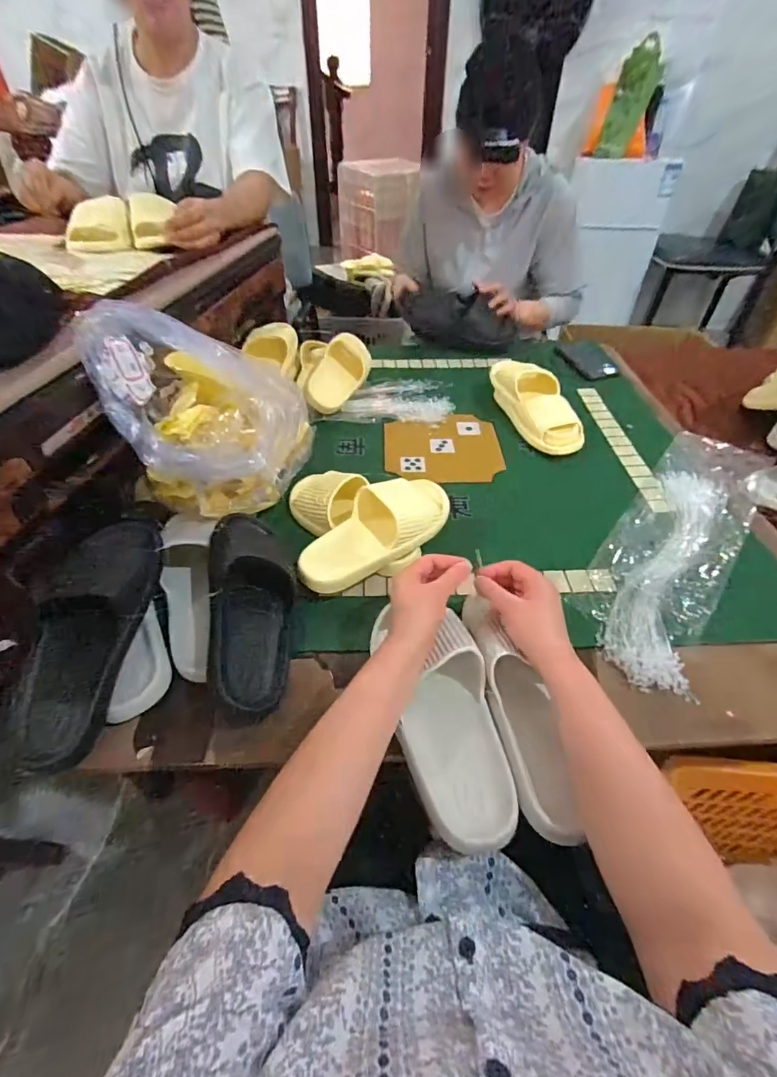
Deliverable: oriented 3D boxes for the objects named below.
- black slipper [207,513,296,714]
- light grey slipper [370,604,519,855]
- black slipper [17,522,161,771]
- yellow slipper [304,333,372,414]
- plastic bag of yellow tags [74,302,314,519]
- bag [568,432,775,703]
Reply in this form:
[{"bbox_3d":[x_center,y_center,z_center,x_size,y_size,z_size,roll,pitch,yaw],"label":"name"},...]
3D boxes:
[{"bbox_3d":[-0.160,0.070,0.546,0.097,0.067,0.259,-9,46,-10],"label":"black slipper"},{"bbox_3d":[0.057,0.175,0.475,0.099,0.074,0.245,-7,53,-8],"label":"light grey slipper"},{"bbox_3d":[-0.332,0.102,0.505,0.097,0.062,0.266,25,54,-35],"label":"black slipper"},{"bbox_3d":[-0.097,-0.339,0.945,0.083,0.078,0.212,10,46,9],"label":"yellow slipper"},{"bbox_3d":[-0.241,-0.170,0.636,0.239,0.223,0.219,-28,52,-25],"label":"plastic bag of yellow tags"},{"bbox_3d":[0.421,-0.017,0.661,0.150,0.020,0.536,29,51,25],"label":"bag"}]

